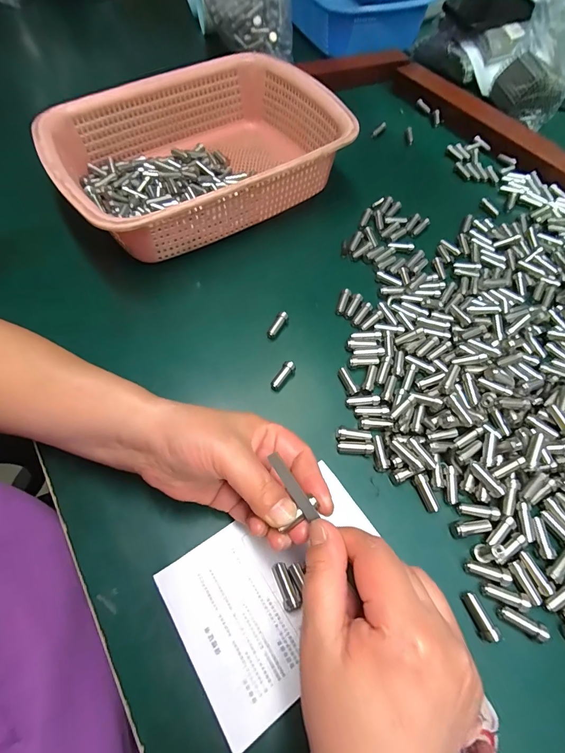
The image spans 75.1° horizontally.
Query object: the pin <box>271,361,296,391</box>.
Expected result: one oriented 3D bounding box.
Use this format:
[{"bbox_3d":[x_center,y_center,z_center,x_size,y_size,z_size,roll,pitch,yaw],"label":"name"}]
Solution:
[{"bbox_3d":[0.001,-0.001,0.314,0.009,0.010,0.028,32,66,16],"label":"pin"}]

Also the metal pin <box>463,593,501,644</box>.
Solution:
[{"bbox_3d":[0.125,0.153,0.232,0.008,0.013,0.027,-18,63,-10],"label":"metal pin"}]

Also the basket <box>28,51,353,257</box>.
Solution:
[{"bbox_3d":[-0.088,-0.241,0.408,0.291,0.086,0.212,-31,66,-16],"label":"basket"}]

